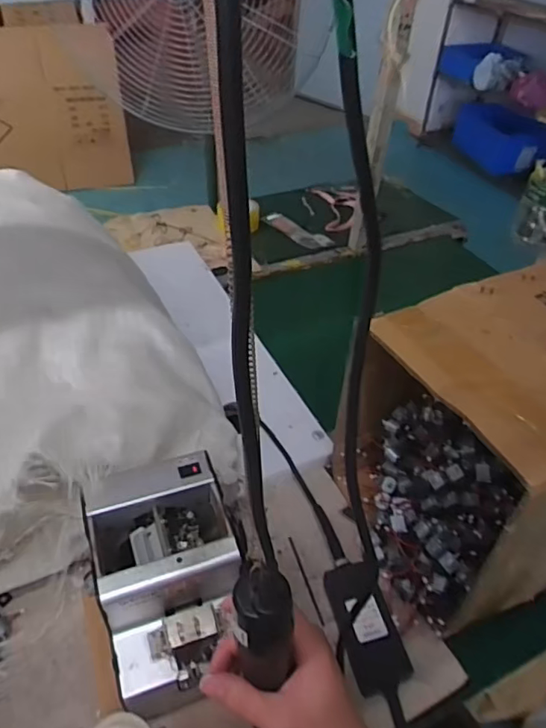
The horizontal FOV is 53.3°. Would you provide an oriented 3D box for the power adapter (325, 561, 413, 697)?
[{"bbox_3d":[0.097,0.274,0.570,0.055,0.031,0.117,-16,53,-3],"label":"power adapter"}]

